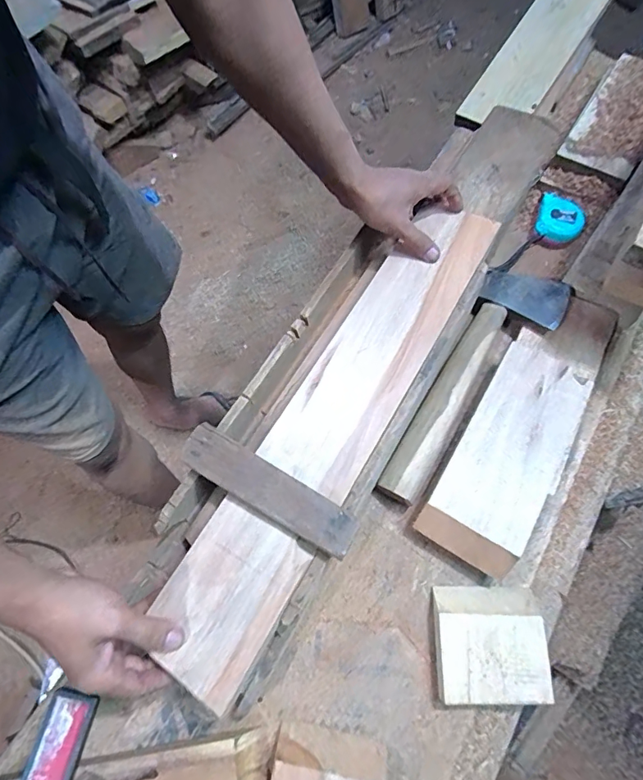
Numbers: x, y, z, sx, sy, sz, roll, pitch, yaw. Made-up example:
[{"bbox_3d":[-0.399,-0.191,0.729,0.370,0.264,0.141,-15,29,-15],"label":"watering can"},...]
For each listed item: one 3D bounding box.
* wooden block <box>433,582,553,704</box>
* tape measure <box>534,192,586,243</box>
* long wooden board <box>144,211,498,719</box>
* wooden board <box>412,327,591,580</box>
[{"bbox_3d":[0.169,0.255,0.464,0.105,0.025,0.101,0,70,1],"label":"wooden block"},{"bbox_3d":[0.346,-0.251,0.664,0.063,0.026,0.072,21,72,8],"label":"tape measure"},{"bbox_3d":[0.022,0.009,0.502,0.115,0.034,0.588,29,69,10],"label":"long wooden board"},{"bbox_3d":[0.218,0.056,0.515,0.108,0.034,0.280,30,73,10],"label":"wooden board"}]

